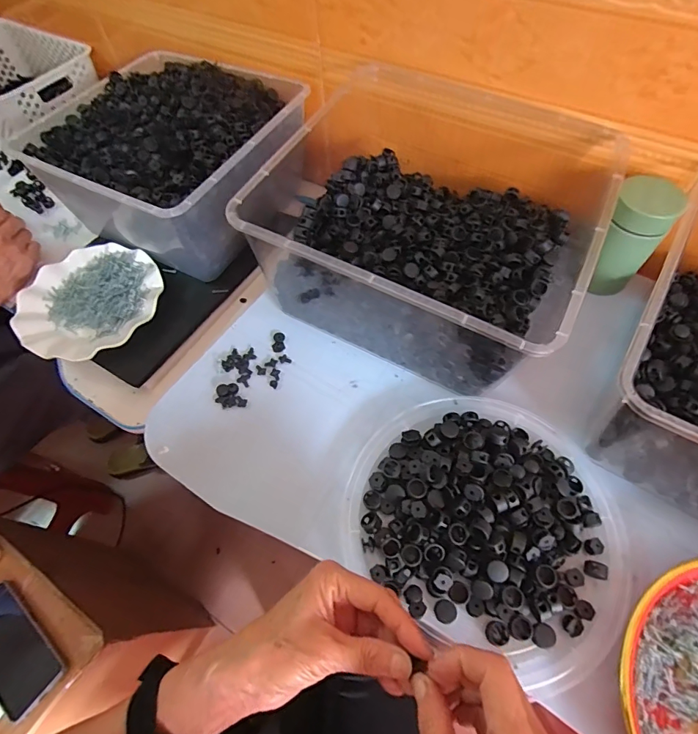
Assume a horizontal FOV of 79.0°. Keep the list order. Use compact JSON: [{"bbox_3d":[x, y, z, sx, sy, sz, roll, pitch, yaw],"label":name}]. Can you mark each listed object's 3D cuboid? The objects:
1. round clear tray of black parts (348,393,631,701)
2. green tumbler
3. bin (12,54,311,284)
[{"bbox_3d":[0.120,0.122,0.366,0.226,0.028,0.204,23,64,15],"label":"round clear tray of black parts"},{"bbox_3d":[0.298,-0.139,0.458,0.059,0.107,0.069,33,67,19],"label":"green tumbler"},{"bbox_3d":[-0.238,-0.298,0.603,0.291,0.135,0.287,27,65,17],"label":"bin"}]

